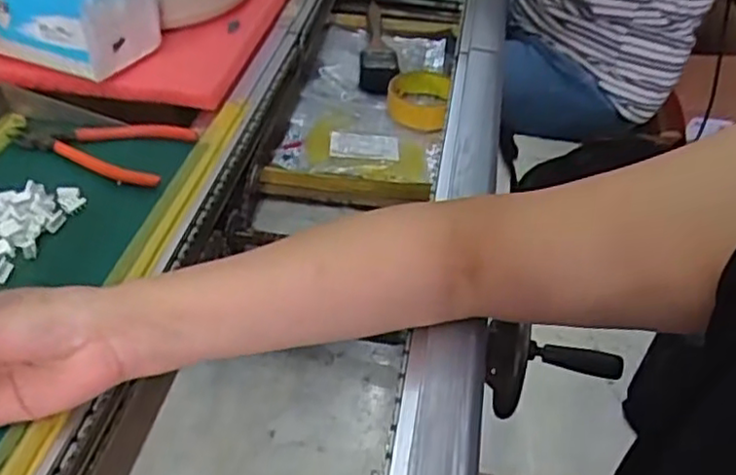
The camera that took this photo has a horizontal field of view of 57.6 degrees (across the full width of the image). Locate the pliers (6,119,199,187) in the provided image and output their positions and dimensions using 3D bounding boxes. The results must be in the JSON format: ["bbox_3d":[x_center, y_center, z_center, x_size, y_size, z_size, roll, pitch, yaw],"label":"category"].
[{"bbox_3d":[-0.233,-0.082,0.564,0.155,0.013,0.076,12,43,8],"label":"pliers"}]

